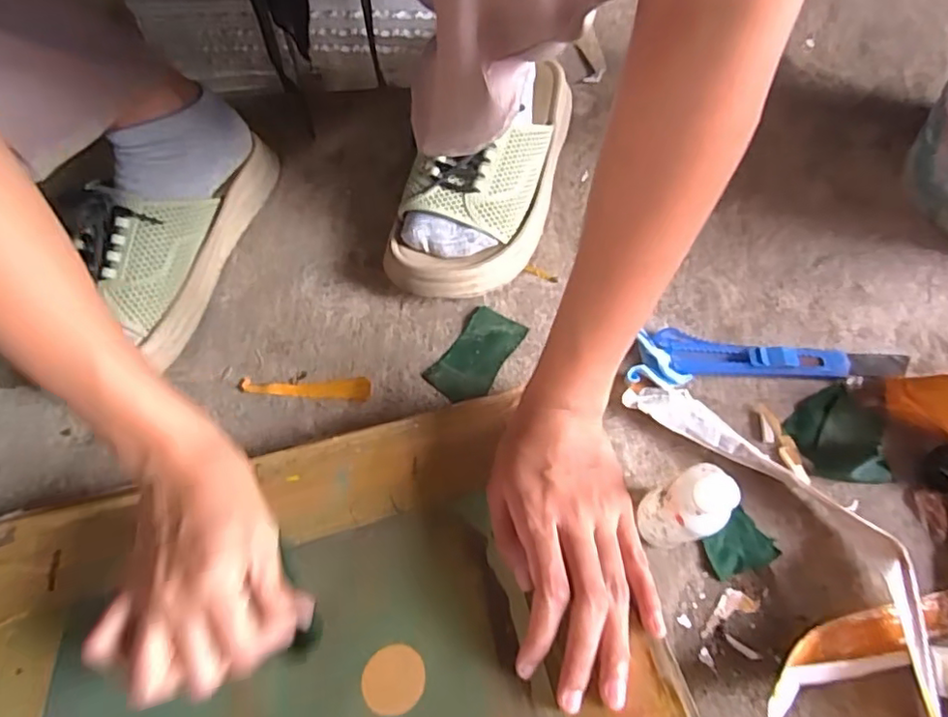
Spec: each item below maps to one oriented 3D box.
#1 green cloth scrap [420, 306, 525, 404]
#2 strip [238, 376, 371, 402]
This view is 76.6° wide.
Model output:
[{"bbox_3d":[0.001,-0.002,0.437,0.043,0.004,0.074,33,72,15],"label":"green cloth scrap"},{"bbox_3d":[-0.122,0.020,0.433,0.095,0.008,0.016,2,67,3],"label":"strip"}]

